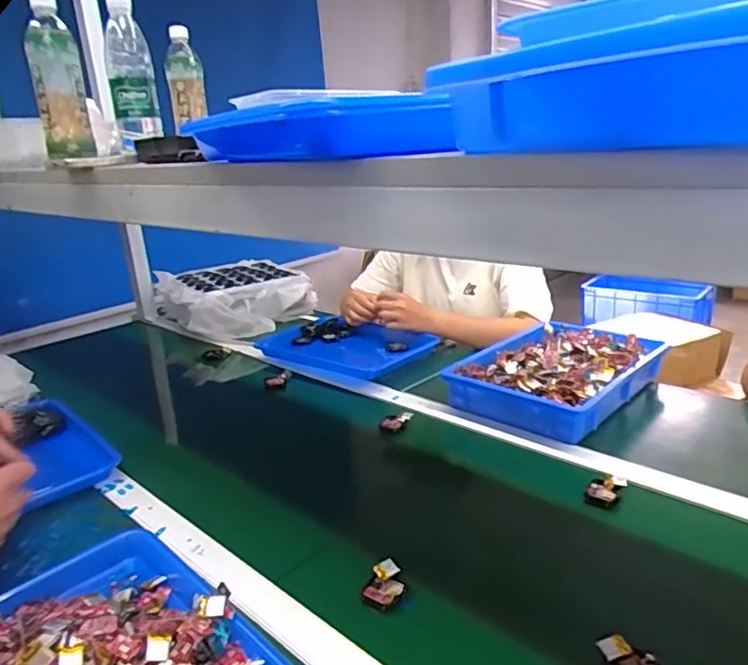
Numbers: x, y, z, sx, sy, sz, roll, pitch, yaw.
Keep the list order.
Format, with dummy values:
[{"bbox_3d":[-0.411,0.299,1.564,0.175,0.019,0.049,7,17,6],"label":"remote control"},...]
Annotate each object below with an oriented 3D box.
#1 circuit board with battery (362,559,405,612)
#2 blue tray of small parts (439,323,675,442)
[{"bbox_3d":[0.012,0.252,0.579,0.034,0.014,0.055,4,20,22],"label":"circuit board with battery"},{"bbox_3d":[0.317,0.062,0.994,0.244,0.069,0.346,14,26,42],"label":"blue tray of small parts"}]

